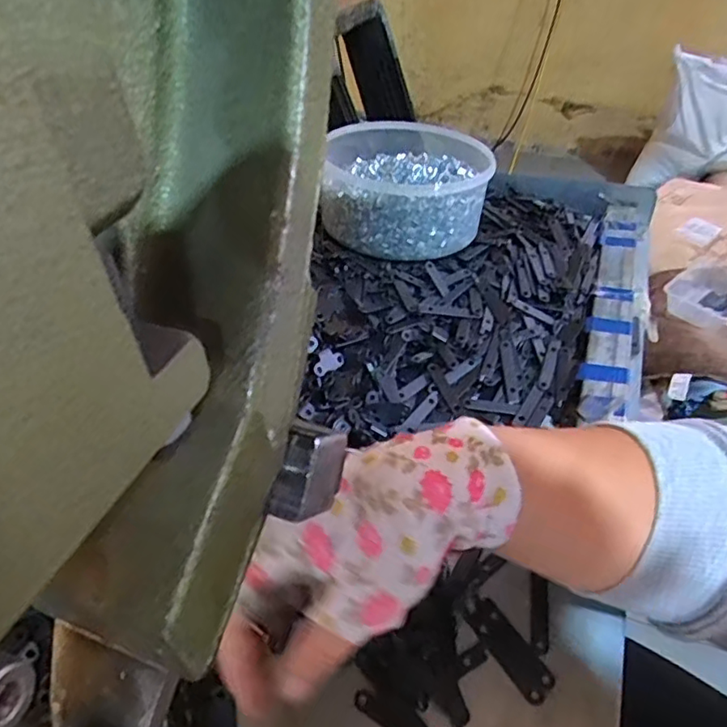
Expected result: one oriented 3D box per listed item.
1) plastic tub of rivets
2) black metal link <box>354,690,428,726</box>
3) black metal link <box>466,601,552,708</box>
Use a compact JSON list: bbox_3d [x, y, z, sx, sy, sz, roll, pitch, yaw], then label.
[{"bbox_3d":[0.037,-0.153,0.533,0.142,0.073,0.143,-2,41,2],"label":"plastic tub of rivets"},{"bbox_3d":[0.020,0.164,0.271,0.052,0.004,0.011,21,47,26],"label":"black metal link"},{"bbox_3d":[0.072,0.139,0.293,0.018,0.004,0.050,-24,45,-22],"label":"black metal link"}]

